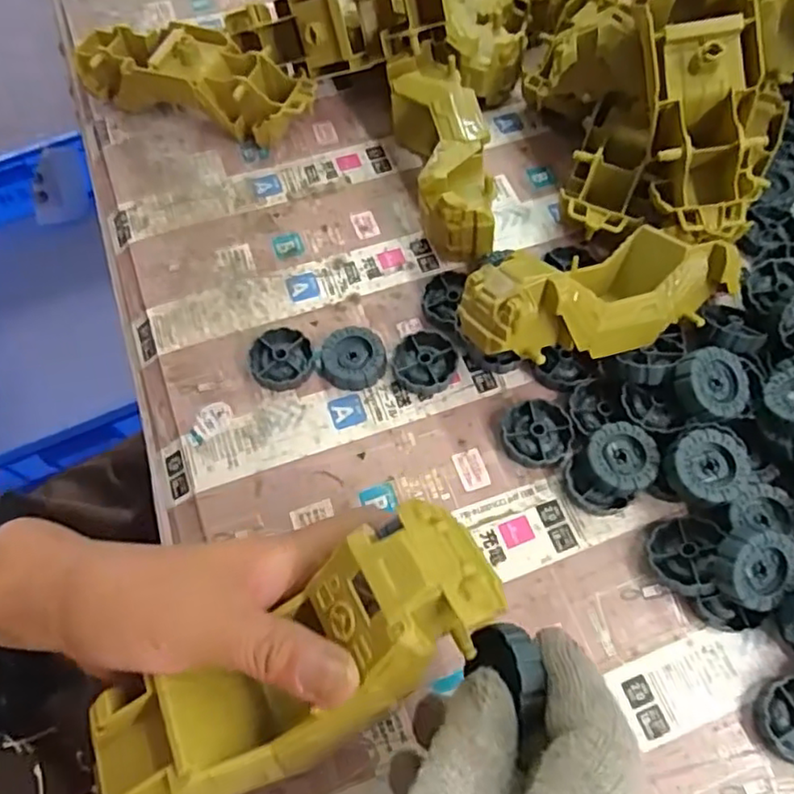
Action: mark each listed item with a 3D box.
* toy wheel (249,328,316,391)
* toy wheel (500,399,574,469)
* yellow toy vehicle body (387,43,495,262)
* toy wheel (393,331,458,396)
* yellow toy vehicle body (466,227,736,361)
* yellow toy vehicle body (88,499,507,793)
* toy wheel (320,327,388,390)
[{"bbox_3d":[-0.070,-0.022,0.389,0.037,0.011,0.038,0,64,0],"label":"toy wheel"},{"bbox_3d":[0.079,0.021,0.366,0.039,0.012,0.037,0,64,0],"label":"toy wheel"},{"bbox_3d":[0.030,-0.162,0.431,0.048,0.062,0.154,-11,65,-5],"label":"yellow toy vehicle body"},{"bbox_3d":[0.017,-0.020,0.387,0.038,0.012,0.038,0,64,0],"label":"toy wheel"},{"bbox_3d":[0.114,-0.055,0.363,0.159,0.071,0.061,-20,66,-9],"label":"yellow toy vehicle body"},{"bbox_3d":[-0.042,0.105,0.238,0.171,0.038,0.060,-33,68,-1],"label":"yellow toy vehicle body"},{"bbox_3d":[-0.026,-0.023,0.388,0.038,0.012,0.039,0,64,0],"label":"toy wheel"}]

